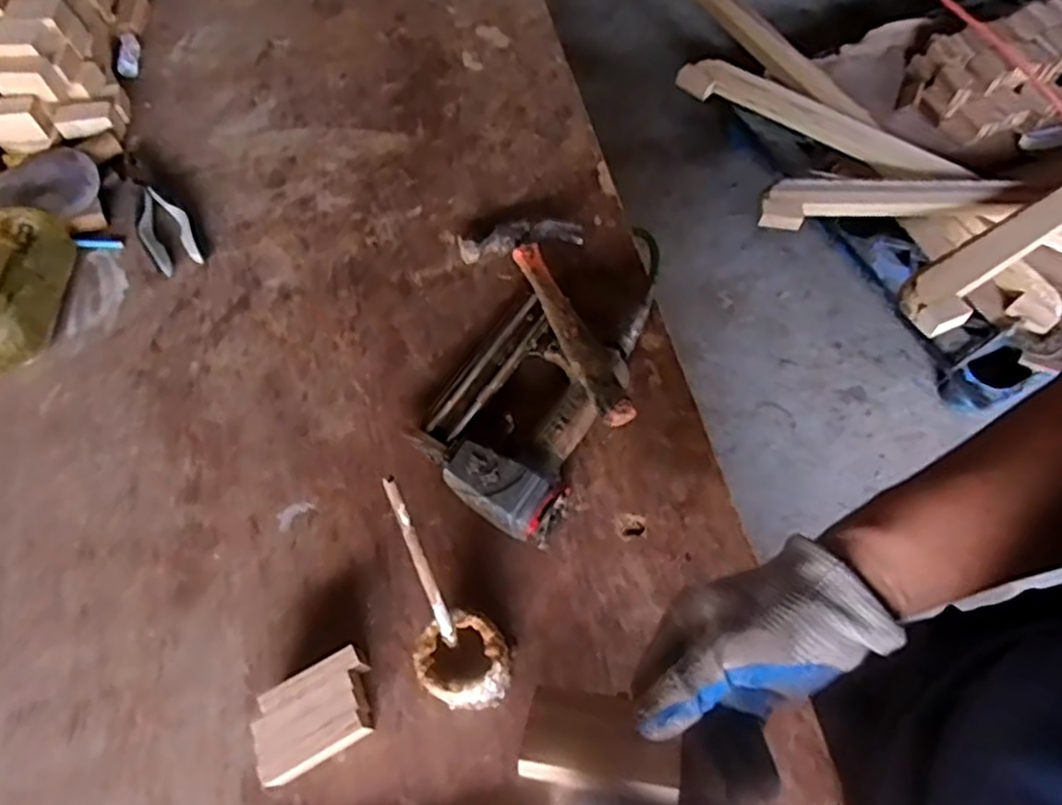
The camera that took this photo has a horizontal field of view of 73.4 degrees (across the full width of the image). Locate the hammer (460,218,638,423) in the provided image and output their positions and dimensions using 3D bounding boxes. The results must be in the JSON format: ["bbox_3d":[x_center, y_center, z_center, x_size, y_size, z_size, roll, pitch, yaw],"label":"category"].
[{"bbox_3d":[0.029,-0.092,0.711,0.126,0.028,0.298,-19,50,-8],"label":"hammer"}]

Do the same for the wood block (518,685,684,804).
[{"bbox_3d":[0.036,0.180,0.381,0.078,0.017,0.047,2,48,6],"label":"wood block"}]

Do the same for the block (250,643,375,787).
[{"bbox_3d":[-0.172,0.252,0.575,0.097,0.043,0.071,-27,66,-12],"label":"block"}]

